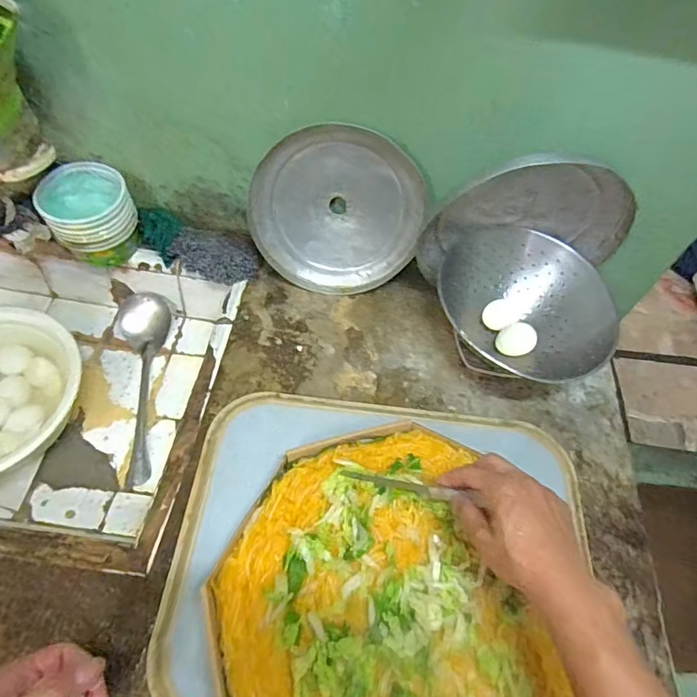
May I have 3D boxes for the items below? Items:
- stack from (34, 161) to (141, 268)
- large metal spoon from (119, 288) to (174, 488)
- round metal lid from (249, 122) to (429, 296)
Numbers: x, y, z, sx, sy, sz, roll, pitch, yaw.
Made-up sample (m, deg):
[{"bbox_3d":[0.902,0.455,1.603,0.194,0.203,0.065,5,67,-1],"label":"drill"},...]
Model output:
[{"bbox_3d":[-0.366,-0.188,0.697,0.112,0.109,0.086,-28,62,-22],"label":"stack"},{"bbox_3d":[-0.299,0.045,0.723,0.083,0.064,0.297,-10,57,-12],"label":"large metal spoon"},{"bbox_3d":[-0.013,-0.190,0.689,0.233,0.226,0.032,0,35,0],"label":"round metal lid"}]

